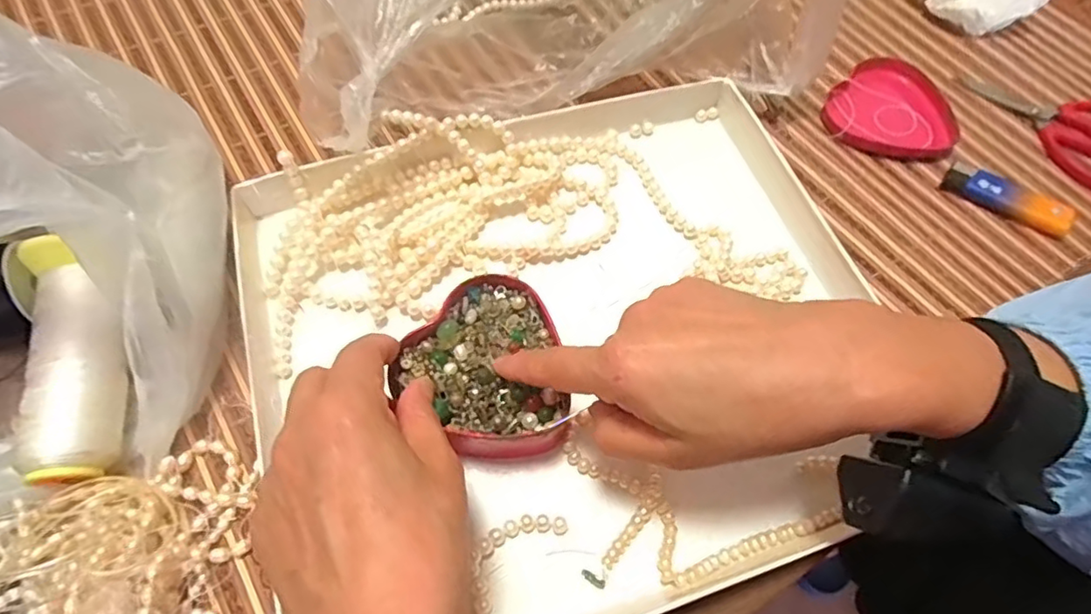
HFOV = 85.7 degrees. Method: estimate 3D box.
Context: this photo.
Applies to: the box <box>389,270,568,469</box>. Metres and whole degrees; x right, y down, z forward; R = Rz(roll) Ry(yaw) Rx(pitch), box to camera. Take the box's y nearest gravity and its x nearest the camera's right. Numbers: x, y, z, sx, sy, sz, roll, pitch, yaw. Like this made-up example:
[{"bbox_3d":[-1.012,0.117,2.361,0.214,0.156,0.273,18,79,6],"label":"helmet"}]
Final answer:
[{"bbox_3d":[-0.025,0.035,0.310,0.088,0.032,0.083,36,68,13],"label":"box"}]

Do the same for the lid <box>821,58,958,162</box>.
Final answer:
[{"bbox_3d":[0.263,-0.147,0.440,0.088,0.007,0.101,41,69,15],"label":"lid"}]

